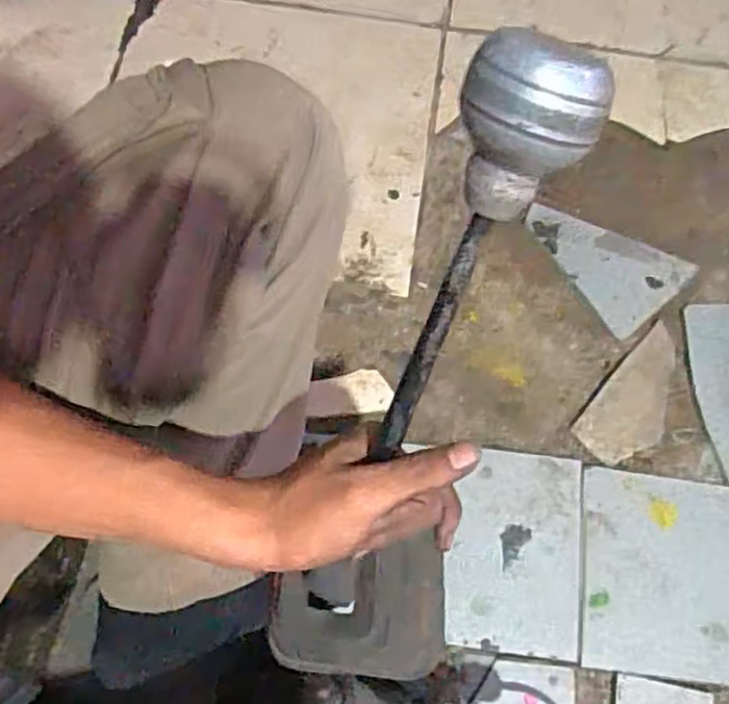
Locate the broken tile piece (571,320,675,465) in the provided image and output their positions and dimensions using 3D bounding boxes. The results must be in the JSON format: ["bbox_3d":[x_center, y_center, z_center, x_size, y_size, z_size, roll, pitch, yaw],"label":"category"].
[{"bbox_3d":[0.299,0.050,0.773,0.073,0.004,0.161,39,73,15],"label":"broken tile piece"}]

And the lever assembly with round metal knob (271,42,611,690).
[{"bbox_3d":[0.024,0.037,0.327,0.086,0.346,0.045,18,35,7],"label":"lever assembly with round metal knob"}]

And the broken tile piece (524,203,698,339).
[{"bbox_3d":[0.276,-0.116,0.830,0.119,0.009,0.176,-38,73,-14],"label":"broken tile piece"}]

